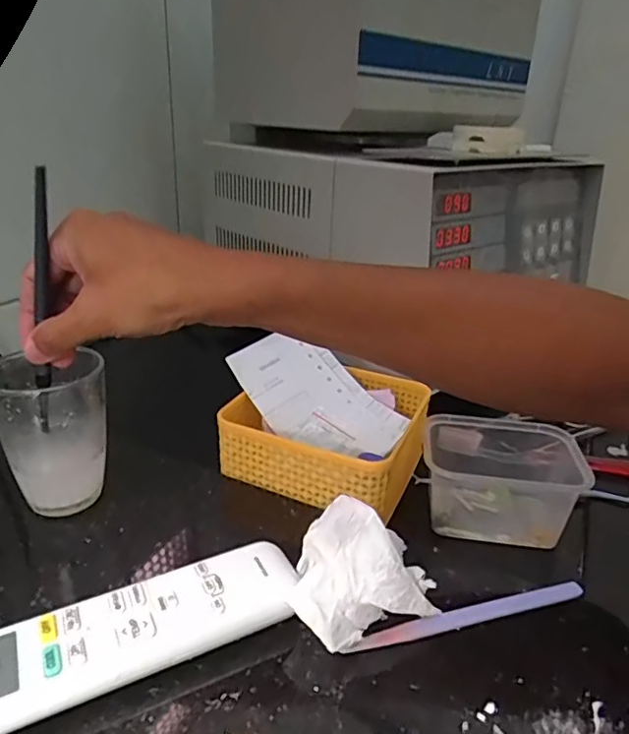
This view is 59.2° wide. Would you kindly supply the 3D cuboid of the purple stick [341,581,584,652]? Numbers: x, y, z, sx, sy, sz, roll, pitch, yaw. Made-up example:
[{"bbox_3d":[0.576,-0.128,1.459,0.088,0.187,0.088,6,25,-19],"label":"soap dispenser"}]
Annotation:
[{"bbox_3d":[0.082,0.130,0.291,0.135,0.006,0.012,-4,25,-16],"label":"purple stick"}]

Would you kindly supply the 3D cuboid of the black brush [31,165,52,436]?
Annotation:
[{"bbox_3d":[-0.155,-0.032,0.314,0.008,0.157,0.005,7,24,-9],"label":"black brush"}]

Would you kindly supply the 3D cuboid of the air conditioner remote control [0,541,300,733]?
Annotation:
[{"bbox_3d":[-0.092,0.128,0.259,0.173,0.024,0.048,-8,27,-24],"label":"air conditioner remote control"}]

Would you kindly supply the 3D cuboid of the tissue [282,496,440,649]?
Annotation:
[{"bbox_3d":[0.021,0.107,0.271,0.065,0.056,0.052,14,26,23],"label":"tissue"}]

